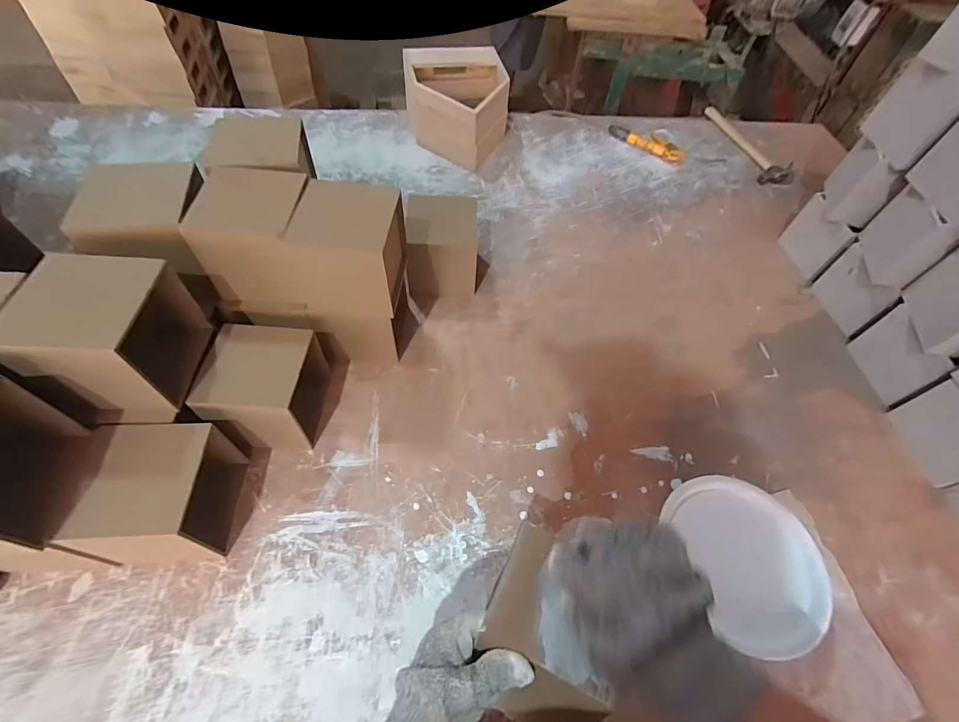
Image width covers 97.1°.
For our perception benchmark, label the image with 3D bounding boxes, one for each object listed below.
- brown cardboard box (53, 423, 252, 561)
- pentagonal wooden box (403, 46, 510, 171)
[{"bbox_3d":[-0.335,0.140,0.444,0.126,0.114,0.118,1,57,-4],"label":"brown cardboard box"},{"bbox_3d":[-0.042,-0.533,0.897,0.196,0.126,0.248,-8,58,-10],"label":"pentagonal wooden box"}]

